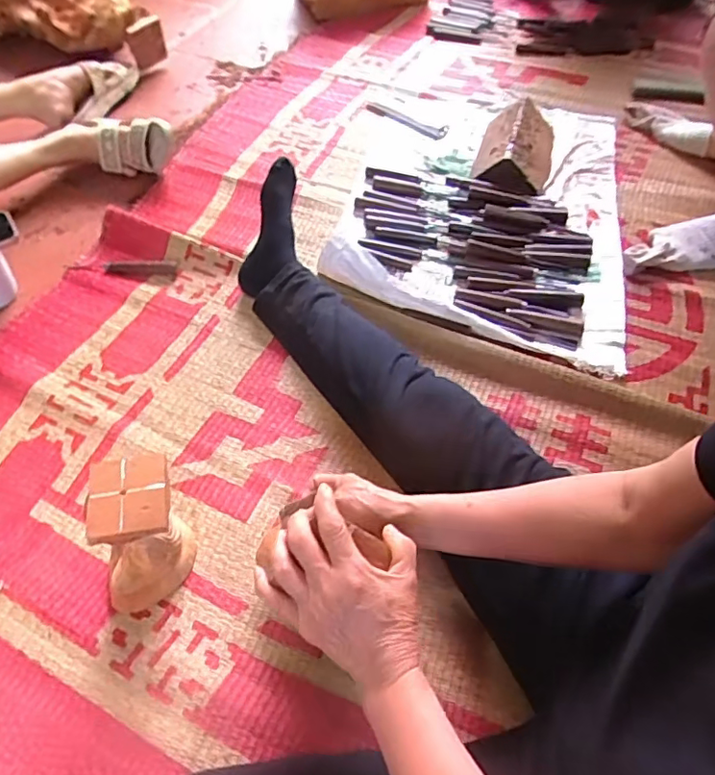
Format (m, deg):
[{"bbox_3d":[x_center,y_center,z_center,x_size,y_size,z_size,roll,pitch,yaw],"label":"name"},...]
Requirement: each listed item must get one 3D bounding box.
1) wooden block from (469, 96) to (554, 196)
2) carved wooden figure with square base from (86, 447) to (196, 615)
[{"bbox_3d":[0.299,-0.455,1.015,0.136,0.079,0.229,15,58,10],"label":"wooden block"},{"bbox_3d":[-0.223,0.155,0.569,0.087,0.168,0.099,-11,57,-7],"label":"carved wooden figure with square base"}]

